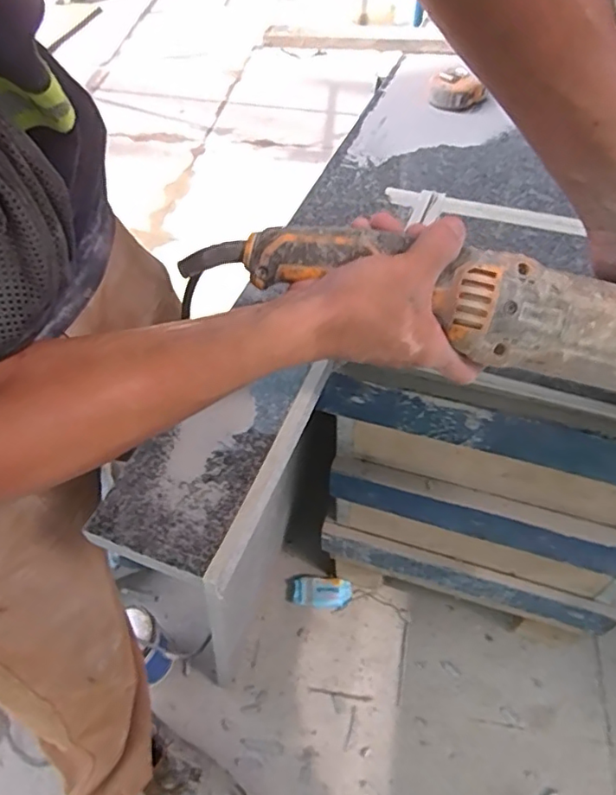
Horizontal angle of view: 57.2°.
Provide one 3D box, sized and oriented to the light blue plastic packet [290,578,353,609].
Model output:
[{"bbox_3d":[0.025,0.370,1.070,0.113,0.030,0.054,3,53,4],"label":"light blue plastic packet"}]

